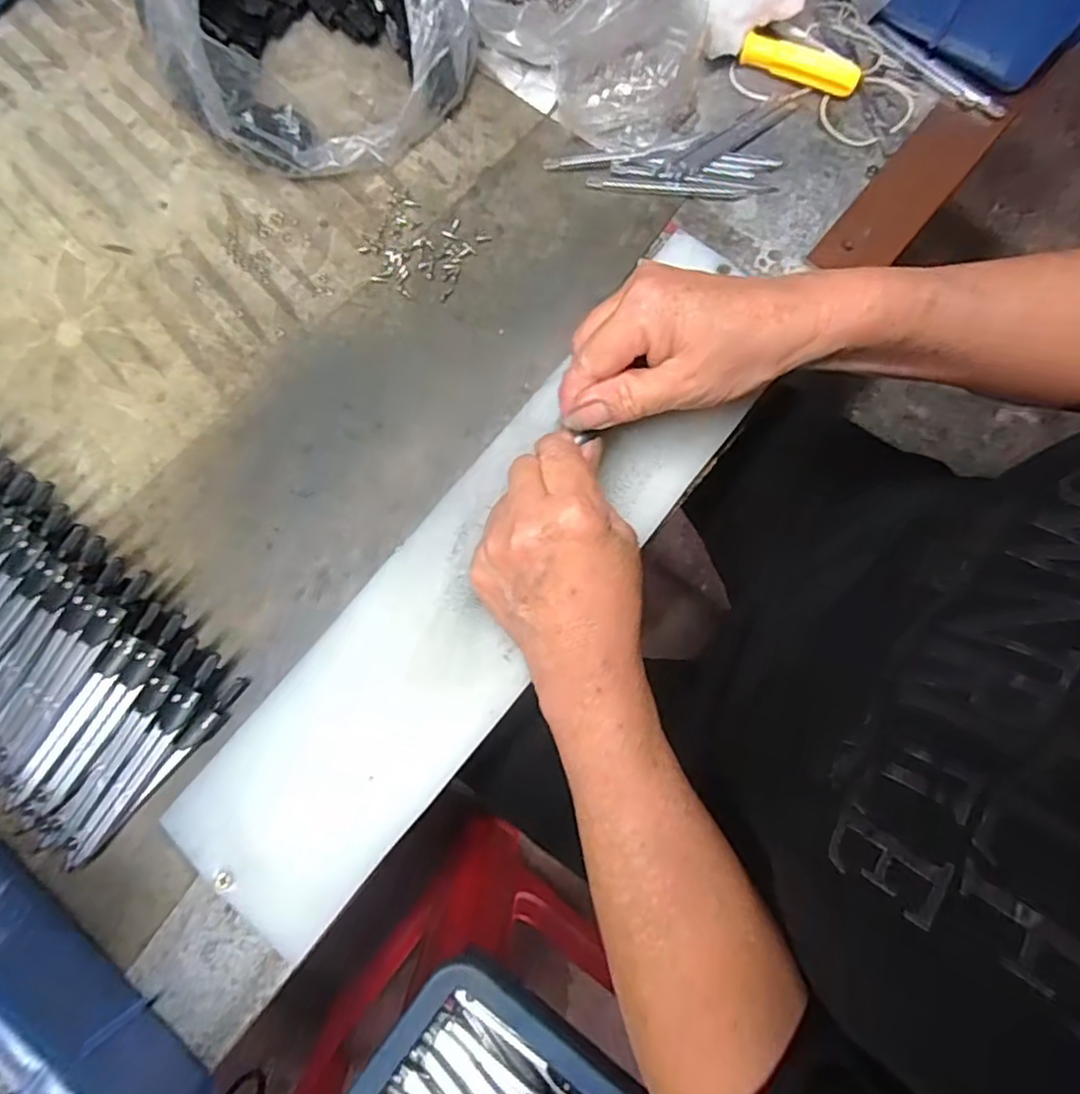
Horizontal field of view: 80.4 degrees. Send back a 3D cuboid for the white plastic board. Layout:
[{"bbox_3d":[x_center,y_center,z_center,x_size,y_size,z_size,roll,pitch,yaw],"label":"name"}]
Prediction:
[{"bbox_3d":[-0.018,0.007,0.321,0.094,0.012,0.394,40,82,7],"label":"white plastic board"}]

